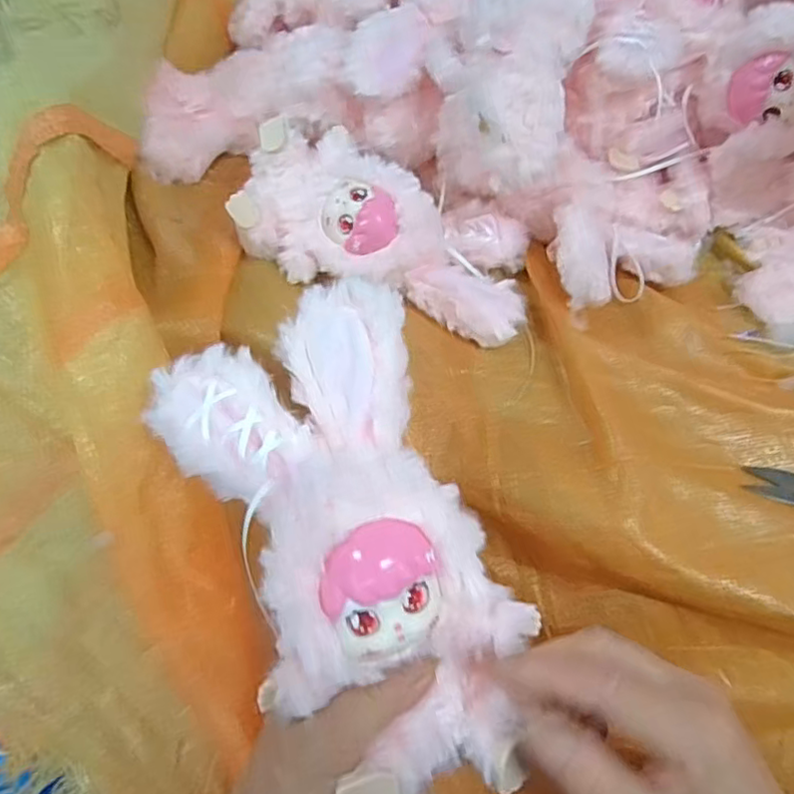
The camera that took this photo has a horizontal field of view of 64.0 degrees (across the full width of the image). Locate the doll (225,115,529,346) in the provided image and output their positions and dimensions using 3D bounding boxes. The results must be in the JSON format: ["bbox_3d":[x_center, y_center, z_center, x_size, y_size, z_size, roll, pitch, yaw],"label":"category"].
[{"bbox_3d":[-0.008,-0.124,0.473,0.220,0.063,0.112,25,53,-1],"label":"doll"}]

